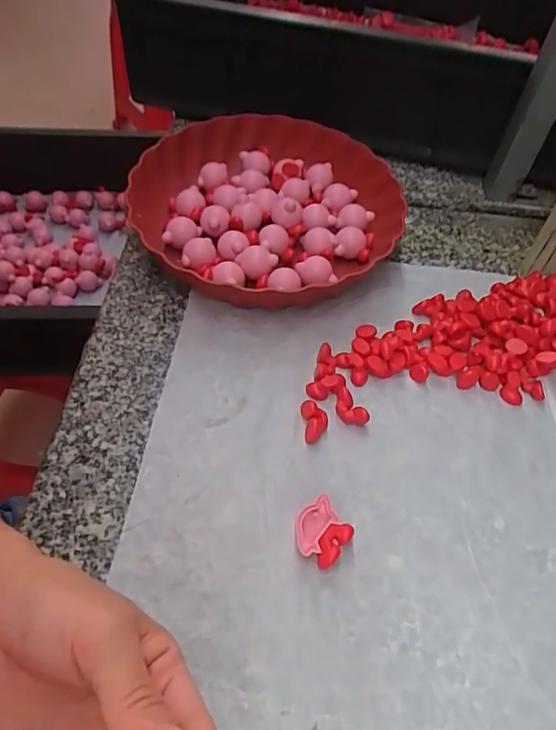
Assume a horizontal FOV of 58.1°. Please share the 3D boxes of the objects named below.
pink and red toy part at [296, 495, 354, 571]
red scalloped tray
[{"bbox_3d":[0.027,0.103,0.310,0.032,0.014,0.035,33,58,19],"label":"pink and red toy part"},{"bbox_3d":[-0.006,-0.148,0.469,0.230,0.054,0.234,-36,63,-26],"label":"red scalloped tray"}]

